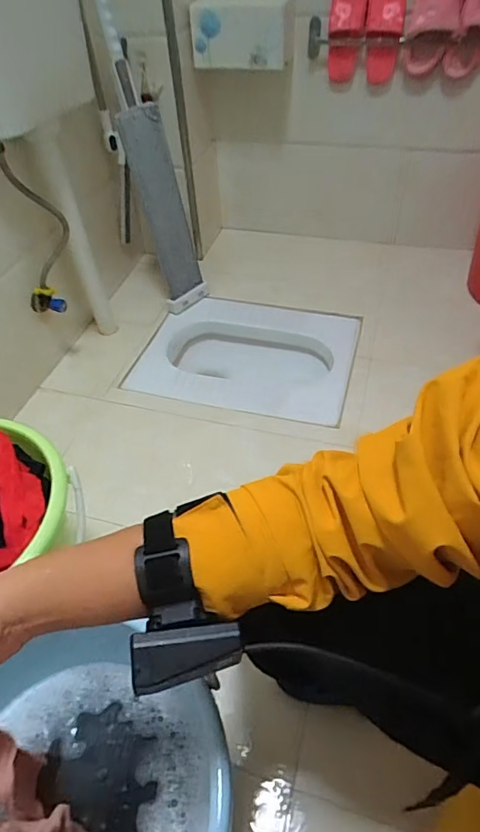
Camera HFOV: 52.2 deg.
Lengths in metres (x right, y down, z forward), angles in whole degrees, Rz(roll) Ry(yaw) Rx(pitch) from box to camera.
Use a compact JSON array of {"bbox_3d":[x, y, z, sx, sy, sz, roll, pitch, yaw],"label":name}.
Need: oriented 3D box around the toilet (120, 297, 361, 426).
[{"bbox_3d":[0.020,-0.145,1.280,0.530,0.121,0.376,8,49,12],"label":"toilet"}]

